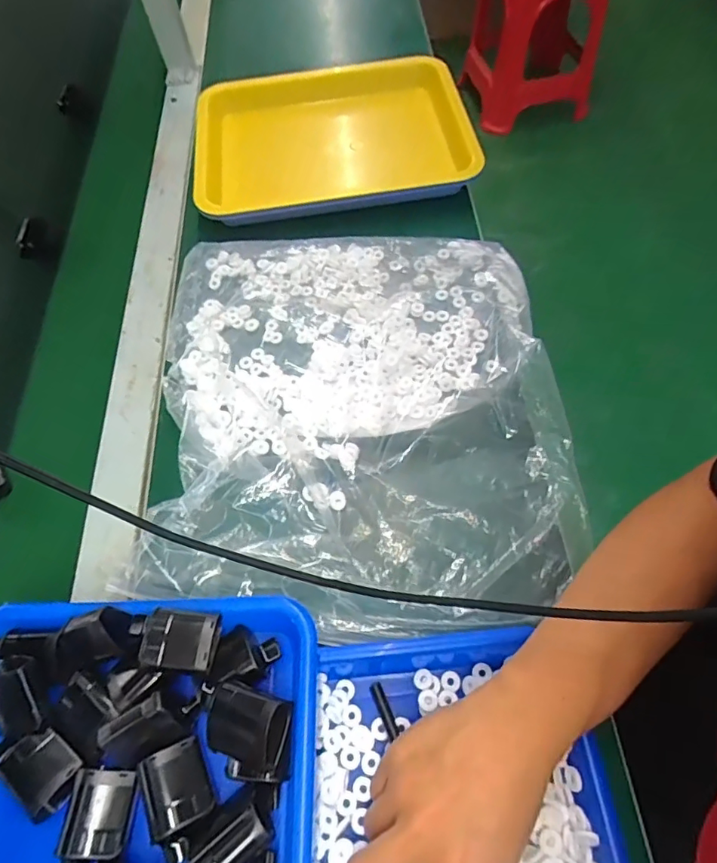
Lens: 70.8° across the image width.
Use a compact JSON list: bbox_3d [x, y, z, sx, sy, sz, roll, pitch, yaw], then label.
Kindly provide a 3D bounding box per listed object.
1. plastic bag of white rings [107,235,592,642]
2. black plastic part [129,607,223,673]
[{"bbox_3d":[-0.002,-0.032,0.452,0.355,0.052,0.391,0,63,4],"label":"plastic bag of white rings"},{"bbox_3d":[-0.119,0.132,0.321,0.056,0.020,0.035,3,63,6],"label":"black plastic part"}]

